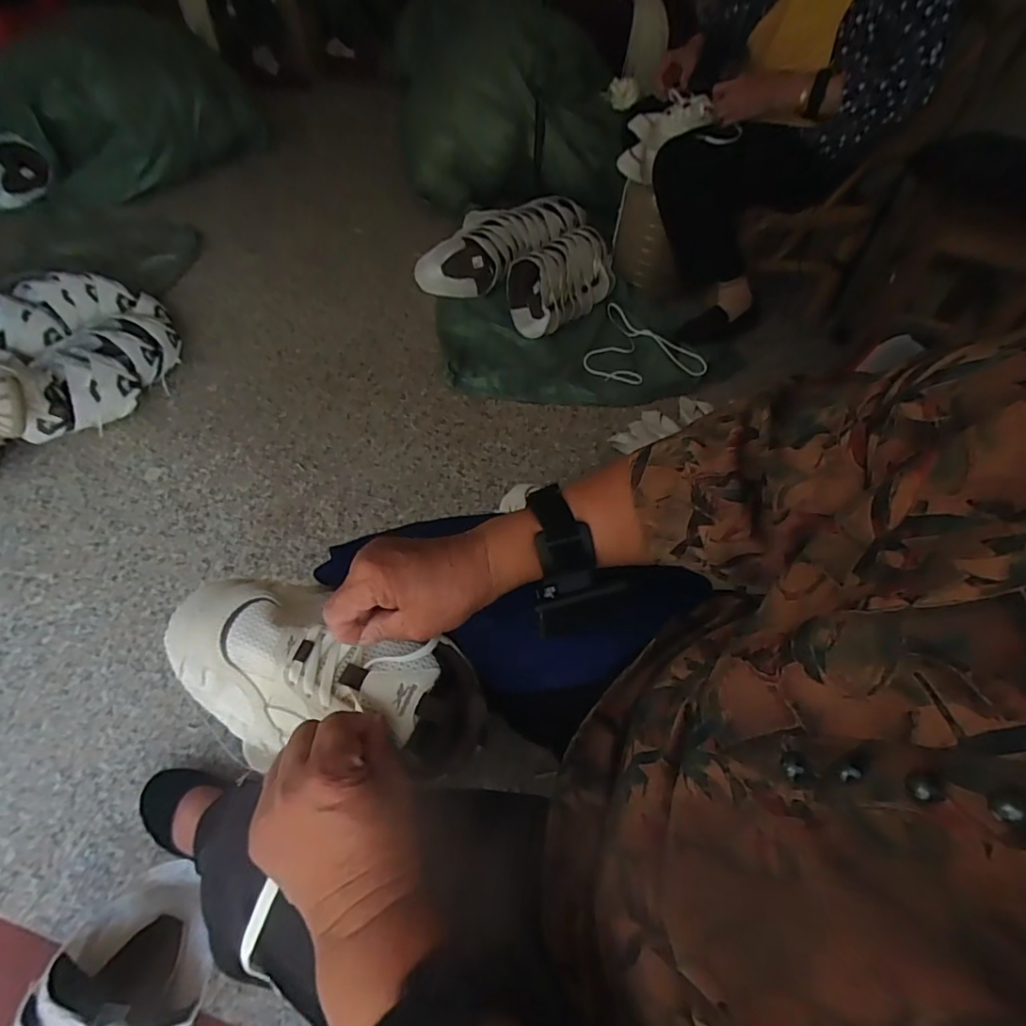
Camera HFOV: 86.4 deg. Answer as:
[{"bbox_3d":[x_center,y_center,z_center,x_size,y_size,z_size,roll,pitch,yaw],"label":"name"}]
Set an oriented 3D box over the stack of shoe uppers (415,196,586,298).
[{"bbox_3d":[-0.021,-0.734,1.471,0.508,0.113,0.181,-29,59,-2],"label":"stack of shoe uppers"}]

